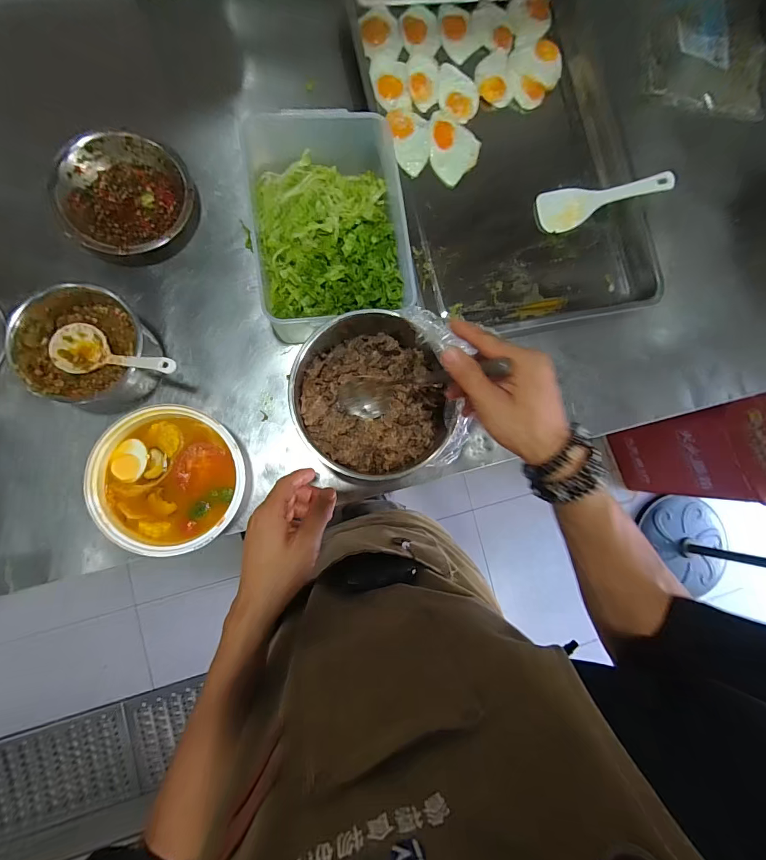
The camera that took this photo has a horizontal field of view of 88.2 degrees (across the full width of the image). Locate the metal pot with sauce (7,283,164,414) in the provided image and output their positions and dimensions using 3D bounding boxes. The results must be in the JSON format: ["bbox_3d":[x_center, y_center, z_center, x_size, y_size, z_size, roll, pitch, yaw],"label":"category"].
[{"bbox_3d":[-0.354,-0.100,0.483,0.124,0.102,0.141,-8,86,-8],"label":"metal pot with sauce"}]

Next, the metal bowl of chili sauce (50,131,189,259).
[{"bbox_3d":[-0.343,-0.312,0.532,0.161,0.046,0.149,1,85,-8],"label":"metal bowl of chili sauce"}]

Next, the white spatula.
[{"bbox_3d":[0.341,-0.360,0.617,0.190,0.019,0.063,-9,87,11],"label":"white spatula"}]

